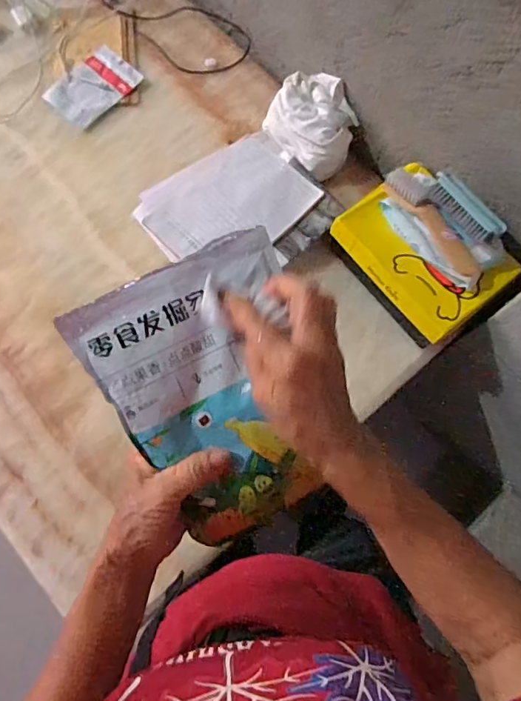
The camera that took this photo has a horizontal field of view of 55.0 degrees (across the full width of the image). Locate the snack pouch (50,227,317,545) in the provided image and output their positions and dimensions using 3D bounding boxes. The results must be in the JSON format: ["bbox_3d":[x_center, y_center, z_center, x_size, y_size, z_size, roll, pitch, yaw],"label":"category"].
[{"bbox_3d":[-0.025,0.029,0.389,0.164,0.045,0.208,-30,94,-11],"label":"snack pouch"}]

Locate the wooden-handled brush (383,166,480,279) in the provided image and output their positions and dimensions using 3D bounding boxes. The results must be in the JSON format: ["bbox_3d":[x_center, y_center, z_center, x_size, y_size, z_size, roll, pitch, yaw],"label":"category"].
[{"bbox_3d":[0.263,-0.196,0.776,0.062,0.049,0.208,-23,77,-8],"label":"wooden-handled brush"}]

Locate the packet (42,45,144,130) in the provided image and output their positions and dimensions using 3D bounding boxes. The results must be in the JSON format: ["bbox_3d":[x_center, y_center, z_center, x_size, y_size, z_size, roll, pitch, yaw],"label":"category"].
[{"bbox_3d":[-0.324,-0.509,0.969,0.163,0.016,0.114,-44,79,-11],"label":"packet"}]

